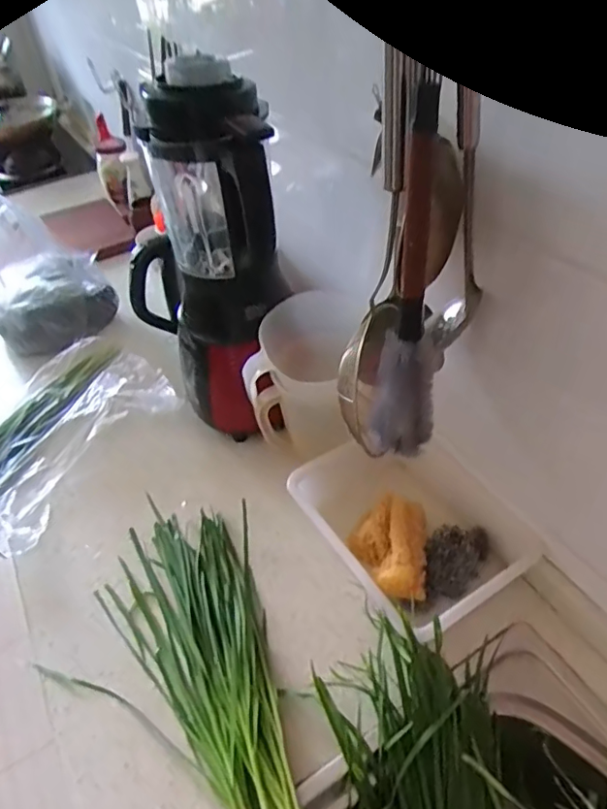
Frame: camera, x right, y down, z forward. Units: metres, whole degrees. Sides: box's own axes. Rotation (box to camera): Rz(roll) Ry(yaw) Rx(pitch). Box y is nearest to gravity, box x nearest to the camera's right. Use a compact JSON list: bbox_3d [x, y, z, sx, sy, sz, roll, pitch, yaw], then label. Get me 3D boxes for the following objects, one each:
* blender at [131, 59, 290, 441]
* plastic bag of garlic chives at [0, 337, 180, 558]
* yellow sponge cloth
[{"bbox_3d":[-0.103,-0.156,0.706,0.160,0.461,0.140,-11,44,-5],"label":"blender"},{"bbox_3d":[-0.394,0.050,0.843,0.244,0.039,0.403,24,52,28],"label":"plastic bag of garlic chives"},{"bbox_3d":[0.100,0.170,0.654,0.089,0.056,0.128,5,45,11],"label":"yellow sponge cloth"}]

